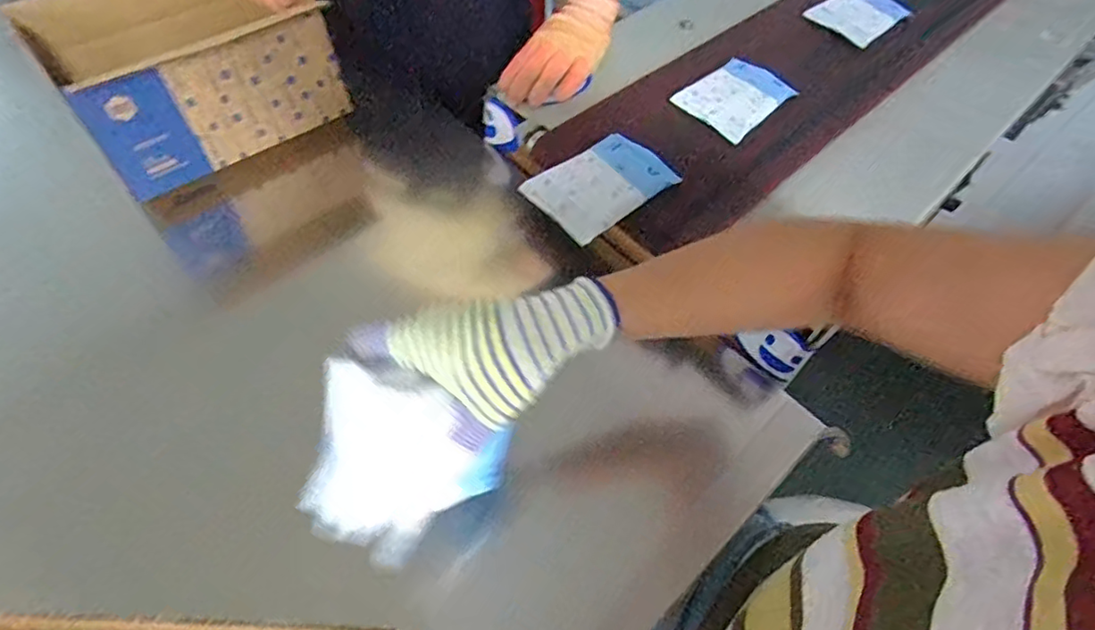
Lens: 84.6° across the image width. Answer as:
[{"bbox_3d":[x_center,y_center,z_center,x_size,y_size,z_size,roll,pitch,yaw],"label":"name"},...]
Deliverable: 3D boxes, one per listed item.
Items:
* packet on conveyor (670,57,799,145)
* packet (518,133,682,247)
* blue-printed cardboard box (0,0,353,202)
[{"bbox_3d":[0.209,-0.242,0.670,0.131,0.019,0.081,-37,67,-25],"label":"packet on conveyor"},{"bbox_3d":[0.053,-0.125,0.566,0.133,0.018,0.087,-34,66,-24],"label":"packet"},{"bbox_3d":[-0.356,-0.257,0.618,0.252,0.144,0.141,-32,65,-23],"label":"blue-printed cardboard box"}]

